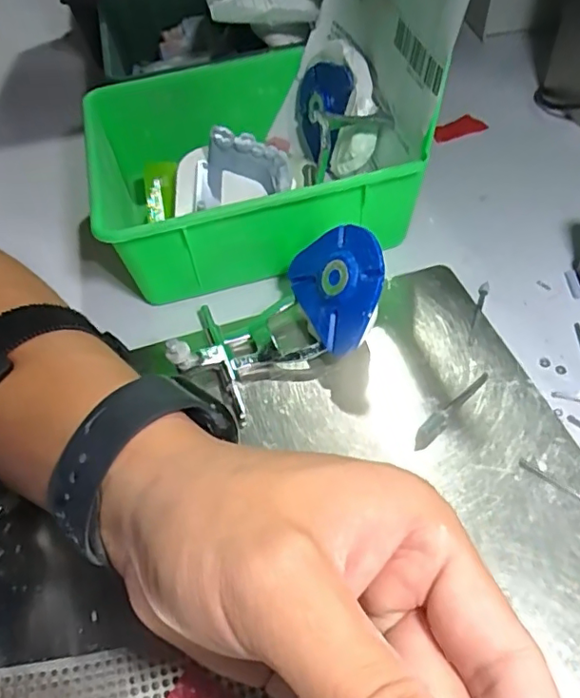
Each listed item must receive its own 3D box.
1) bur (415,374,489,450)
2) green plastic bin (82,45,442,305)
[{"bbox_3d":[0.075,0.027,0.257,0.054,0.004,0.008,-39,58,-22],"label":"bur"},{"bbox_3d":[-0.029,-0.112,0.341,0.169,0.064,0.163,-17,52,-7],"label":"green plastic bin"}]

